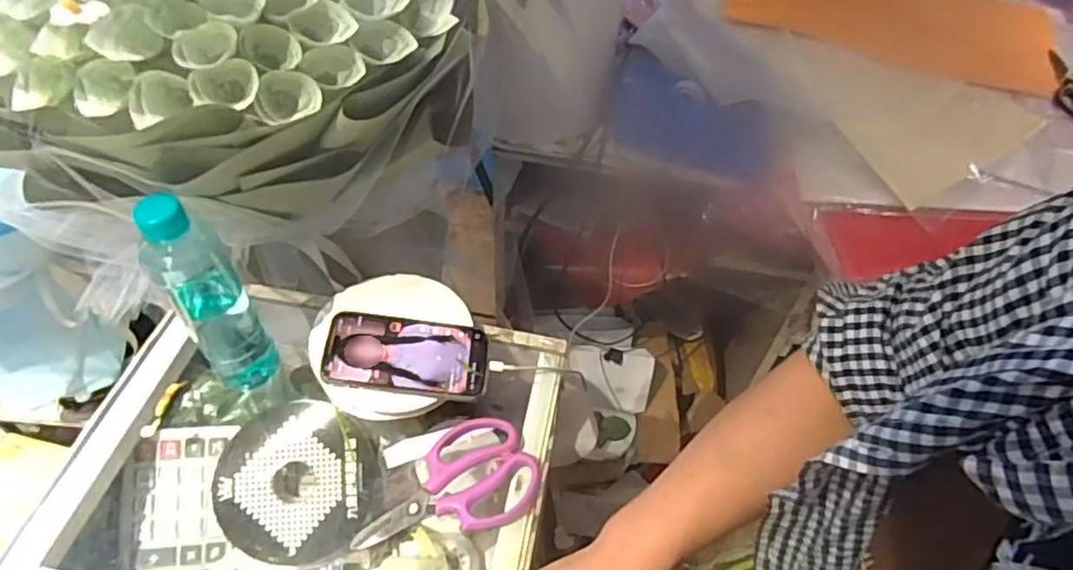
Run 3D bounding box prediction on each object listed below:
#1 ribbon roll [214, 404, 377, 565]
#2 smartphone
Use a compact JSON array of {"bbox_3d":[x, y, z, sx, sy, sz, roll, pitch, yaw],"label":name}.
[{"bbox_3d":[-0.224,0.187,0.621,0.149,0.043,0.146,1,79,-3],"label":"ribbon roll"},{"bbox_3d":[-0.118,0.064,0.599,0.145,0.008,0.072,7,58,-7],"label":"smartphone"}]

